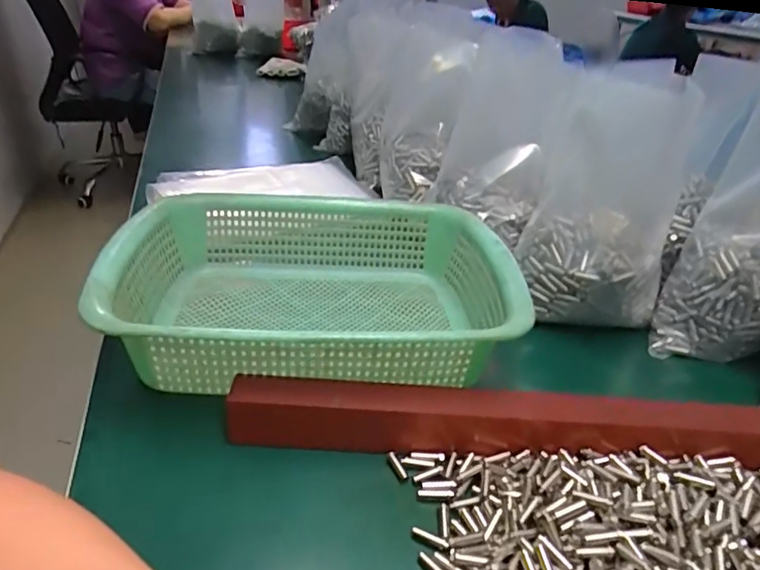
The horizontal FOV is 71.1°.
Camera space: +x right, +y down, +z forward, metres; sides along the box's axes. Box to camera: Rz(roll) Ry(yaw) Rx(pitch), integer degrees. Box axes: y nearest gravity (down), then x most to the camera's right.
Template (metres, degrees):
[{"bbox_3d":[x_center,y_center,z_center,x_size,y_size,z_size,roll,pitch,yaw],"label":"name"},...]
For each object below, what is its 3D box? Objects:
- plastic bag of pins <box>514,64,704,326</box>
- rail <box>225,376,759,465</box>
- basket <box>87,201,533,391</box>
[{"bbox_3d":[0.203,-0.075,0.477,0.127,0.198,0.131,18,34,22],"label":"plastic bag of pins"},{"bbox_3d":[0.101,0.084,0.344,0.387,0.025,0.032,3,32,-1],"label":"rail"},{"bbox_3d":[-0.047,0.007,0.433,0.297,0.092,0.217,-1,32,-8],"label":"basket"}]

